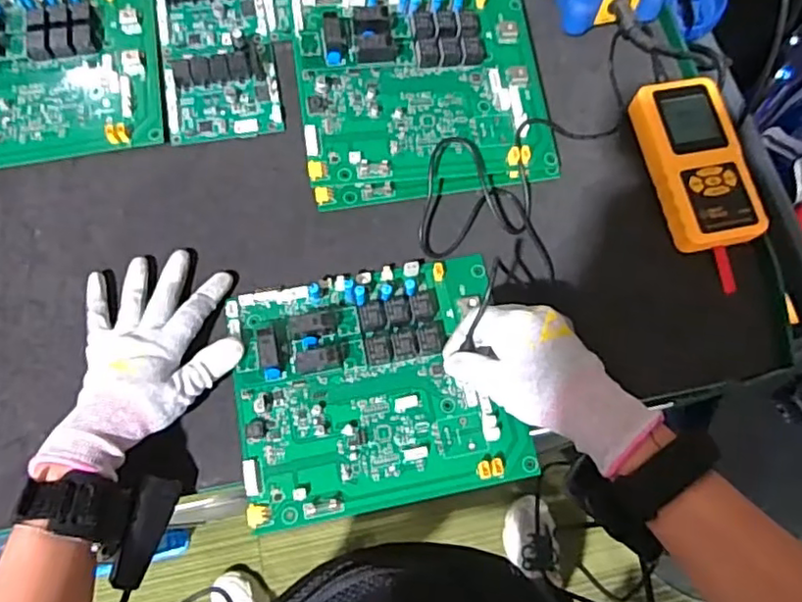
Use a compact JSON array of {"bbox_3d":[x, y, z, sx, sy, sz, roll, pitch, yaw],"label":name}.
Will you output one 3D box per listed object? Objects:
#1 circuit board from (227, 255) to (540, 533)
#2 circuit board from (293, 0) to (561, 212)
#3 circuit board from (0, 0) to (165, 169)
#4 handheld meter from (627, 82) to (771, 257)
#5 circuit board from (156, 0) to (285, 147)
[{"bbox_3d":[-0.019,0.058,0.447,0.196,0.032,0.170,-11,74,-5],"label":"circuit board"},{"bbox_3d":[0.019,-0.186,0.514,0.208,0.052,0.194,-6,73,-4],"label":"circuit board"},{"bbox_3d":[-0.312,-0.200,0.526,0.201,0.023,0.173,-10,74,-5],"label":"circuit board"},{"bbox_3d":[0.243,-0.114,0.507,0.072,0.025,0.143,-13,74,-6],"label":"handheld meter"},{"bbox_3d":[-0.162,-0.220,0.540,0.096,0.020,0.166,-9,74,-5],"label":"circuit board"}]

